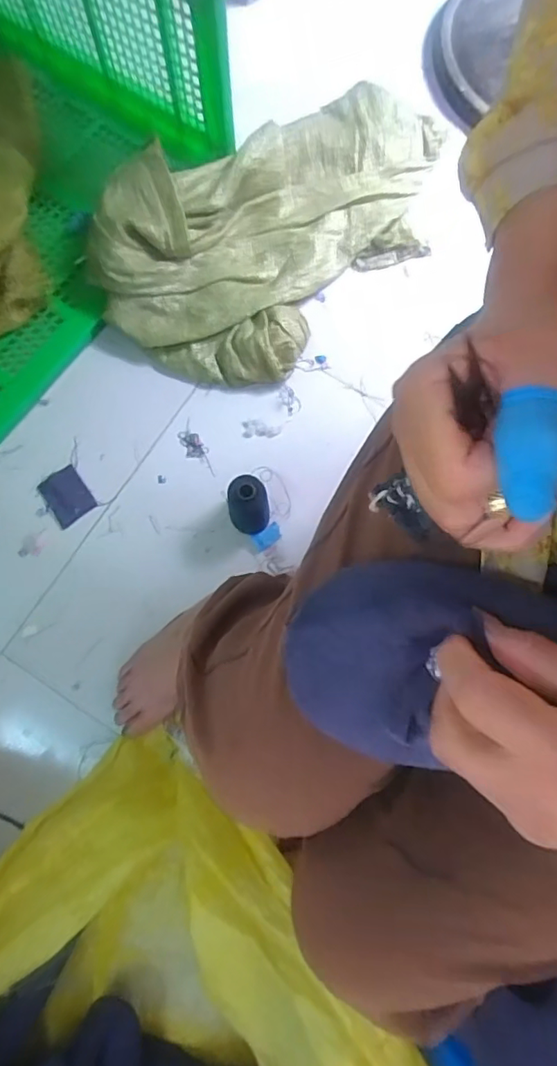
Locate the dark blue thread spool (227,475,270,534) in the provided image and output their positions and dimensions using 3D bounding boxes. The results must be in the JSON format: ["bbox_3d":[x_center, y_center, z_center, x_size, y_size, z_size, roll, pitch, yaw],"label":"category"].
[{"bbox_3d":[-0.040,-0.034,0.727,0.051,0.110,0.065,-7,79,-3],"label":"dark blue thread spool"}]

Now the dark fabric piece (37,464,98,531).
[{"bbox_3d":[-0.307,-0.054,0.780,0.060,0.004,0.076,-34,81,-7],"label":"dark fabric piece"}]

